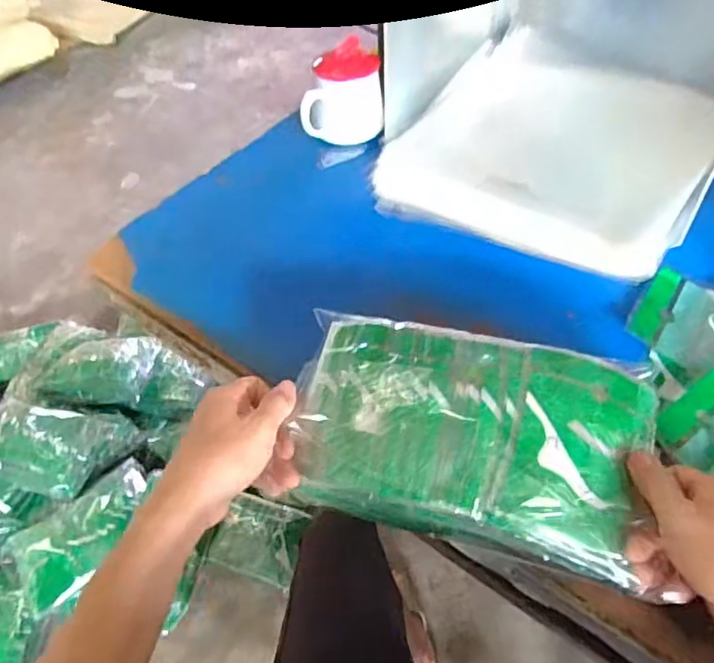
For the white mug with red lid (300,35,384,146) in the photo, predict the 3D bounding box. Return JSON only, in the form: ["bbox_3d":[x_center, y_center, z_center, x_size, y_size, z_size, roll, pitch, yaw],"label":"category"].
[{"bbox_3d":[-0.020,-0.307,0.733,0.101,0.098,0.091,-3,50,3],"label":"white mug with red lid"}]

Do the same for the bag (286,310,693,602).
[{"bbox_3d":[0.078,0.068,0.411,0.254,0.049,0.149,11,52,15],"label":"bag"}]

